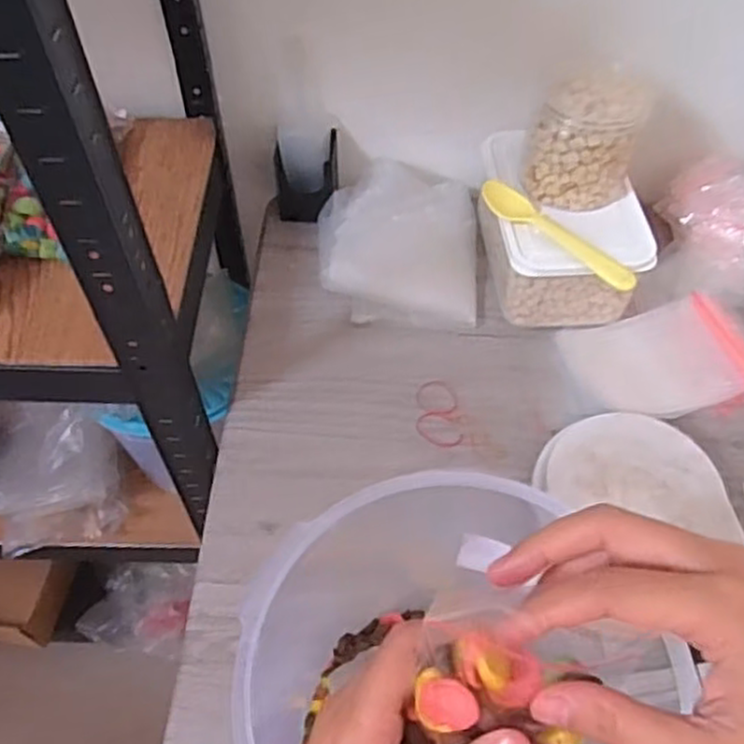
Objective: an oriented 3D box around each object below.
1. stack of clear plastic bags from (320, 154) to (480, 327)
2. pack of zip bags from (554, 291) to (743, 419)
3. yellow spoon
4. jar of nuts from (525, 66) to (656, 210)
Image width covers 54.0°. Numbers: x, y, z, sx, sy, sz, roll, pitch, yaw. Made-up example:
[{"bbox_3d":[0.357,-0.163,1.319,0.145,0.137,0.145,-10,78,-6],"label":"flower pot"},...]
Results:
[{"bbox_3d":[0.026,-0.130,0.727,0.154,0.039,0.186,3,55,2],"label":"stack of clear plastic bags"},{"bbox_3d":[0.258,-0.014,0.644,0.151,0.034,0.115,-13,56,-9],"label":"pack of zip bags"},{"bbox_3d":[0.161,-0.121,0.632,0.029,0.016,0.161,-38,63,-24],"label":"yellow spoon"},{"bbox_3d":[0.188,-0.204,0.641,0.090,0.091,0.078,19,57,13],"label":"jar of nuts"}]

